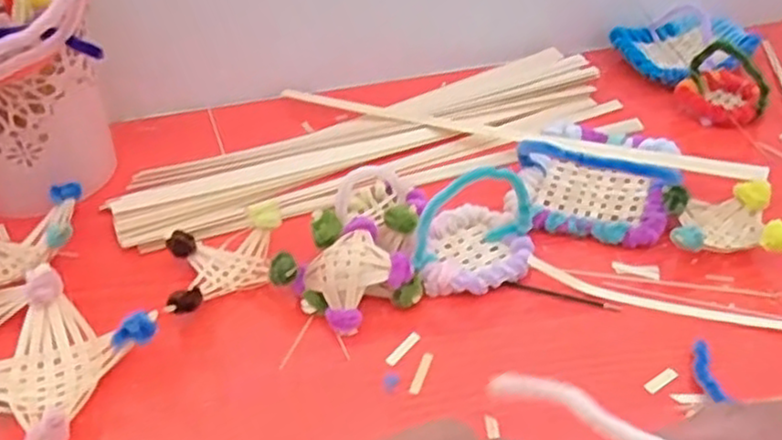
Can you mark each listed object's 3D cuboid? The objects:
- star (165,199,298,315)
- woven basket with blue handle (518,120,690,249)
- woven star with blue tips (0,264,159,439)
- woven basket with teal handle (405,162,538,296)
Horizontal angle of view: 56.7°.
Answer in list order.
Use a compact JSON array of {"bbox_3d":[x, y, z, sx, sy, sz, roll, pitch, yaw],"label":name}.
[{"bbox_3d":[-0.091,0.024,0.411,0.067,0.026,0.063,-12,39,-8],"label":"star"},{"bbox_3d":[0.128,-0.042,0.441,0.094,0.054,0.111,4,39,12],"label":"woven basket with blue handle"},{"bbox_3d":[-0.170,0.071,0.360,0.086,0.035,0.086,13,42,22],"label":"woven star with blue tips"},{"bbox_3d":[0.046,-0.001,0.397,0.063,0.057,0.066,3,39,11],"label":"woven basket with teal handle"}]

